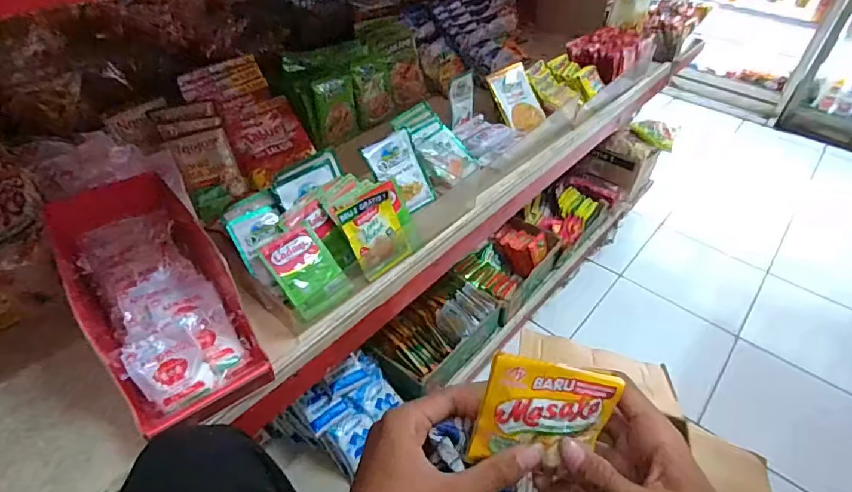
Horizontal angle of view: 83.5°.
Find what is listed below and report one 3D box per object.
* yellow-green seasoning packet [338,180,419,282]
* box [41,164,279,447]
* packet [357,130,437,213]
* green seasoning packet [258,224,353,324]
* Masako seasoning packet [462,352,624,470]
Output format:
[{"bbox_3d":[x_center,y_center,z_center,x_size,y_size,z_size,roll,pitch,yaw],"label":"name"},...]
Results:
[{"bbox_3d":[-0.052,-0.021,0.557,0.093,0.088,0.016,-37,25,-31],"label":"yellow-green seasoning packet"},{"bbox_3d":[-0.264,0.047,0.463,0.138,0.093,0.277,-31,52,-31],"label":"box"},{"bbox_3d":[-0.032,-0.096,0.636,0.084,0.102,0.006,-34,11,-38],"label":"packet"},{"bbox_3d":[-0.128,0.027,0.518,0.064,0.006,0.089,-35,95,-29],"label":"green seasoning packet"},{"bbox_3d":[0.077,0.110,0.310,0.084,0.072,0.011,11,6,-6],"label":"Masako seasoning packet"}]

